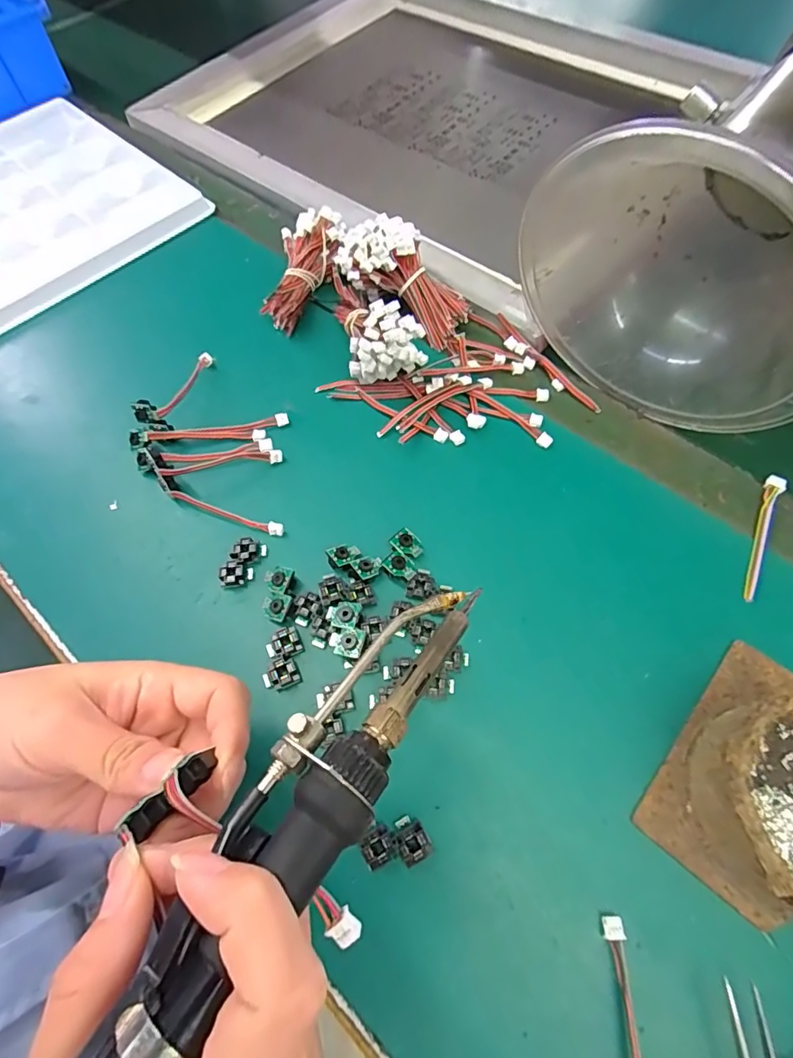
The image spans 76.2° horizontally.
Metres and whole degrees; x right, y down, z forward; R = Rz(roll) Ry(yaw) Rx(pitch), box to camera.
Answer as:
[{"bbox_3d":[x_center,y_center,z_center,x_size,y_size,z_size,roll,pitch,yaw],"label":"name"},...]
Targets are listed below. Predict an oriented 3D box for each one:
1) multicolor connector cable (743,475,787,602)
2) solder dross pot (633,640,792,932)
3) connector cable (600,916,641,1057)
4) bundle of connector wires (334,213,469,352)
[{"bbox_3d":[0.211,0.004,0.290,0.010,0.004,0.085,24,68,15],"label":"multicolor connector cable"},{"bbox_3d":[0.174,0.113,0.215,0.087,0.043,0.105,38,72,20],"label":"solder dross pot"},{"bbox_3d":[0.089,0.195,0.194,0.009,0.012,0.074,0,64,4],"label":"connector cable"},{"bbox_3d":[0.007,-0.180,0.366,0.105,0.046,0.046,41,71,-7],"label":"bundle of connector wires"}]

